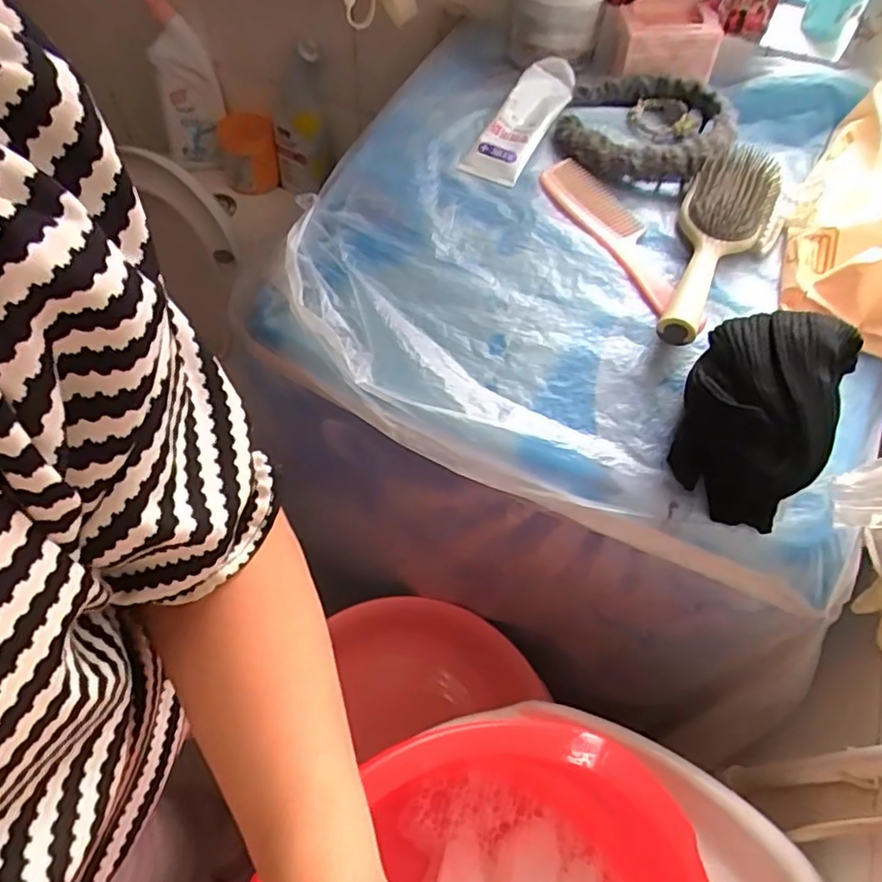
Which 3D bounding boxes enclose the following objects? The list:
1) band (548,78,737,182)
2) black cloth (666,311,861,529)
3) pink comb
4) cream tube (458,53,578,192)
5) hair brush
[{"bbox_3d":[0.195,-0.302,0.584,0.155,0.040,0.138,24,60,11],"label":"band"},{"bbox_3d":[0.224,-0.028,0.432,0.092,0.080,0.129,28,61,13],"label":"black cloth"},{"bbox_3d":[0.157,-0.176,0.534,0.048,0.016,0.202,-24,63,-17],"label":"pink comb"},{"bbox_3d":[0.083,-0.316,0.594,0.054,0.024,0.165,28,74,13],"label":"cream tube"},{"bbox_3d":[0.230,-0.172,0.513,0.070,0.045,0.212,24,60,10],"label":"hair brush"}]

